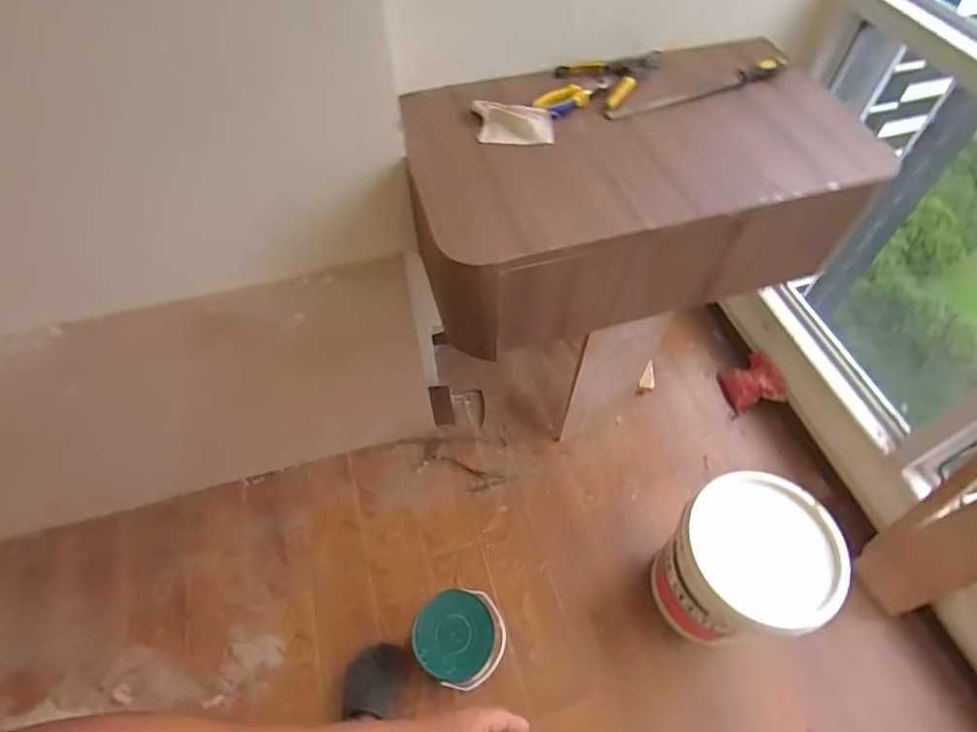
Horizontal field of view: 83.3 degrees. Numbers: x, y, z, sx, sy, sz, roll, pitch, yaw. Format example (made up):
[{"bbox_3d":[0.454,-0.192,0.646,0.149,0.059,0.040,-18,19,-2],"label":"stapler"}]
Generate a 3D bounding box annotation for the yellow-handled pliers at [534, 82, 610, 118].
[{"bbox_3d":[0.166,-0.527,1.078,0.158,0.018,0.061,-30,63,-18],"label":"yellow-handled pliers"}]

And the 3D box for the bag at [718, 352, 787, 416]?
[{"bbox_3d":[0.788,0.051,1.644,0.123,0.127,0.159,-12,59,-8],"label":"bag"}]

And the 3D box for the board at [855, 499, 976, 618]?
[{"bbox_3d":[1.036,0.407,1.212,0.035,0.466,0.139,-12,56,-35],"label":"board"}]

